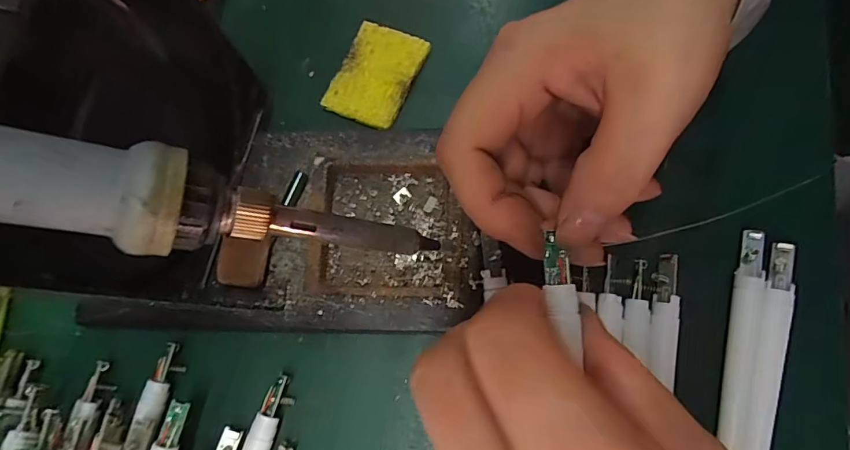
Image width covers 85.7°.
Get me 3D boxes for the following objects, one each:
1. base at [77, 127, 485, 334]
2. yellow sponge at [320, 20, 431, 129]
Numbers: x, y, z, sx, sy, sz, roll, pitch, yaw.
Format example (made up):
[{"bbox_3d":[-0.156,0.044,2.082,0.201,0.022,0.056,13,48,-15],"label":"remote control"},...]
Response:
[{"bbox_3d":[-0.057,-0.001,0.223,0.165,0.013,0.101,0,76,5],"label":"base"},{"bbox_3d":[-0.026,-0.082,0.250,0.040,0.007,0.055,22,78,10],"label":"yellow sponge"}]

